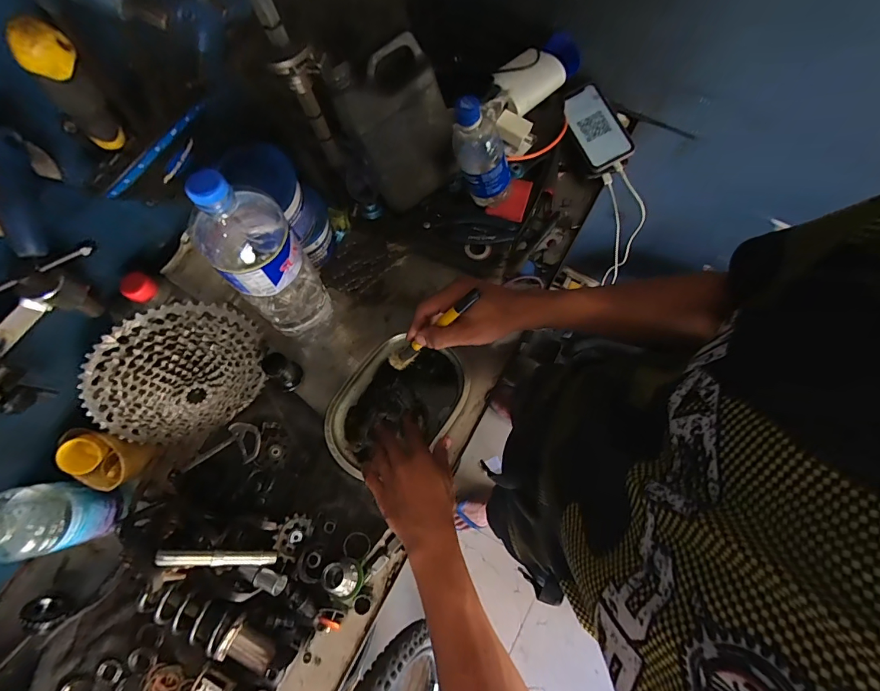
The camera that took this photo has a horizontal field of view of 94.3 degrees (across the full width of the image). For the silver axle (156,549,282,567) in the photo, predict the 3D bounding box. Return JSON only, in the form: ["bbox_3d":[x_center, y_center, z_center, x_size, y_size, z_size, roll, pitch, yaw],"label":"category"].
[{"bbox_3d":[-0.260,0.251,0.480,0.126,0.011,0.016,12,74,-21],"label":"silver axle"}]

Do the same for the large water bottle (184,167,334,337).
[{"bbox_3d":[-0.197,-0.089,0.479,0.089,0.309,0.088,-32,78,-10],"label":"large water bottle"}]

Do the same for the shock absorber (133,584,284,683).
[{"bbox_3d":[-0.267,0.333,0.487,0.184,0.049,0.055,22,75,4],"label":"shock absorber"}]

